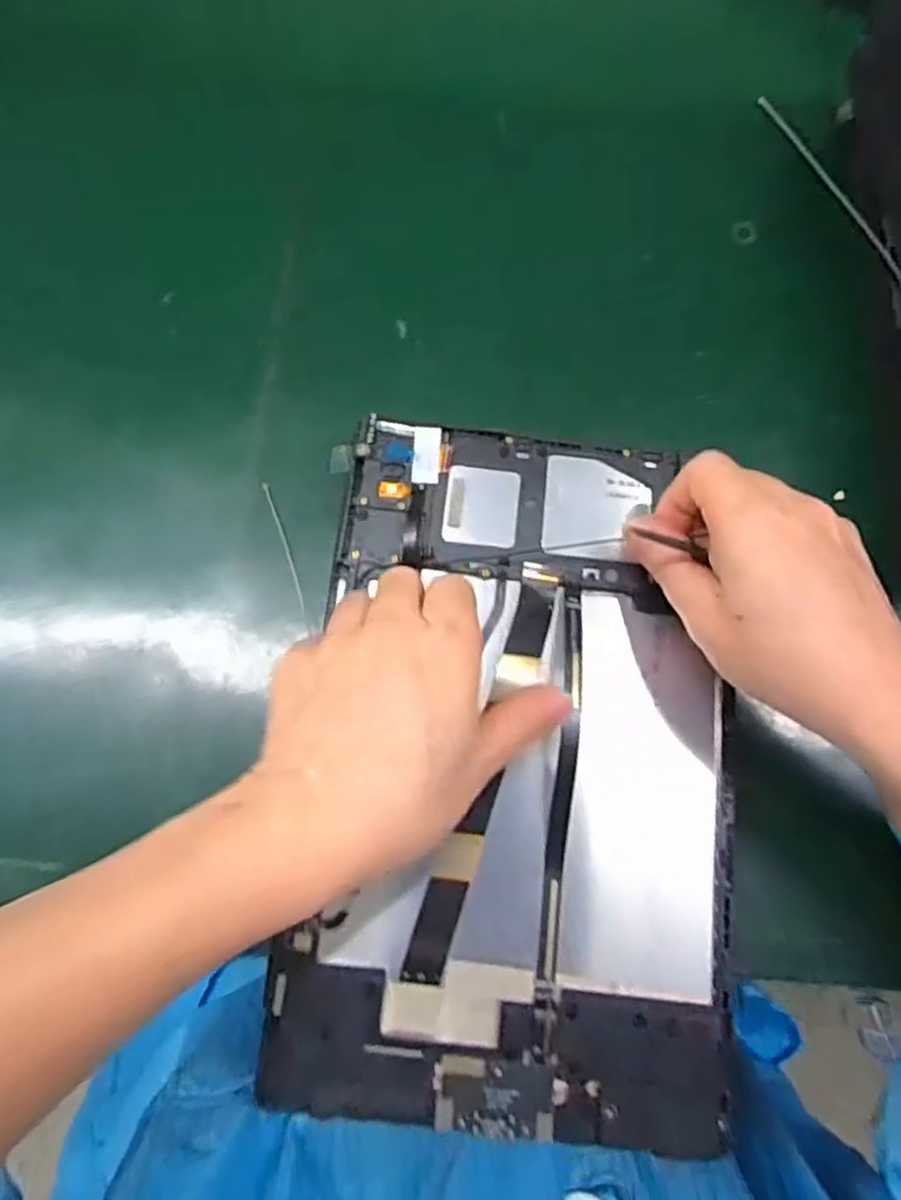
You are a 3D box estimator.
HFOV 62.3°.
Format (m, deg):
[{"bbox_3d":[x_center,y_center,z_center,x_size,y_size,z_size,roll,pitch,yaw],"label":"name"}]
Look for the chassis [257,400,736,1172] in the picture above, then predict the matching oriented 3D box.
[{"bbox_3d":[0.026,0.050,0.261,0.145,0.015,0.235,6,74,0],"label":"chassis"}]

